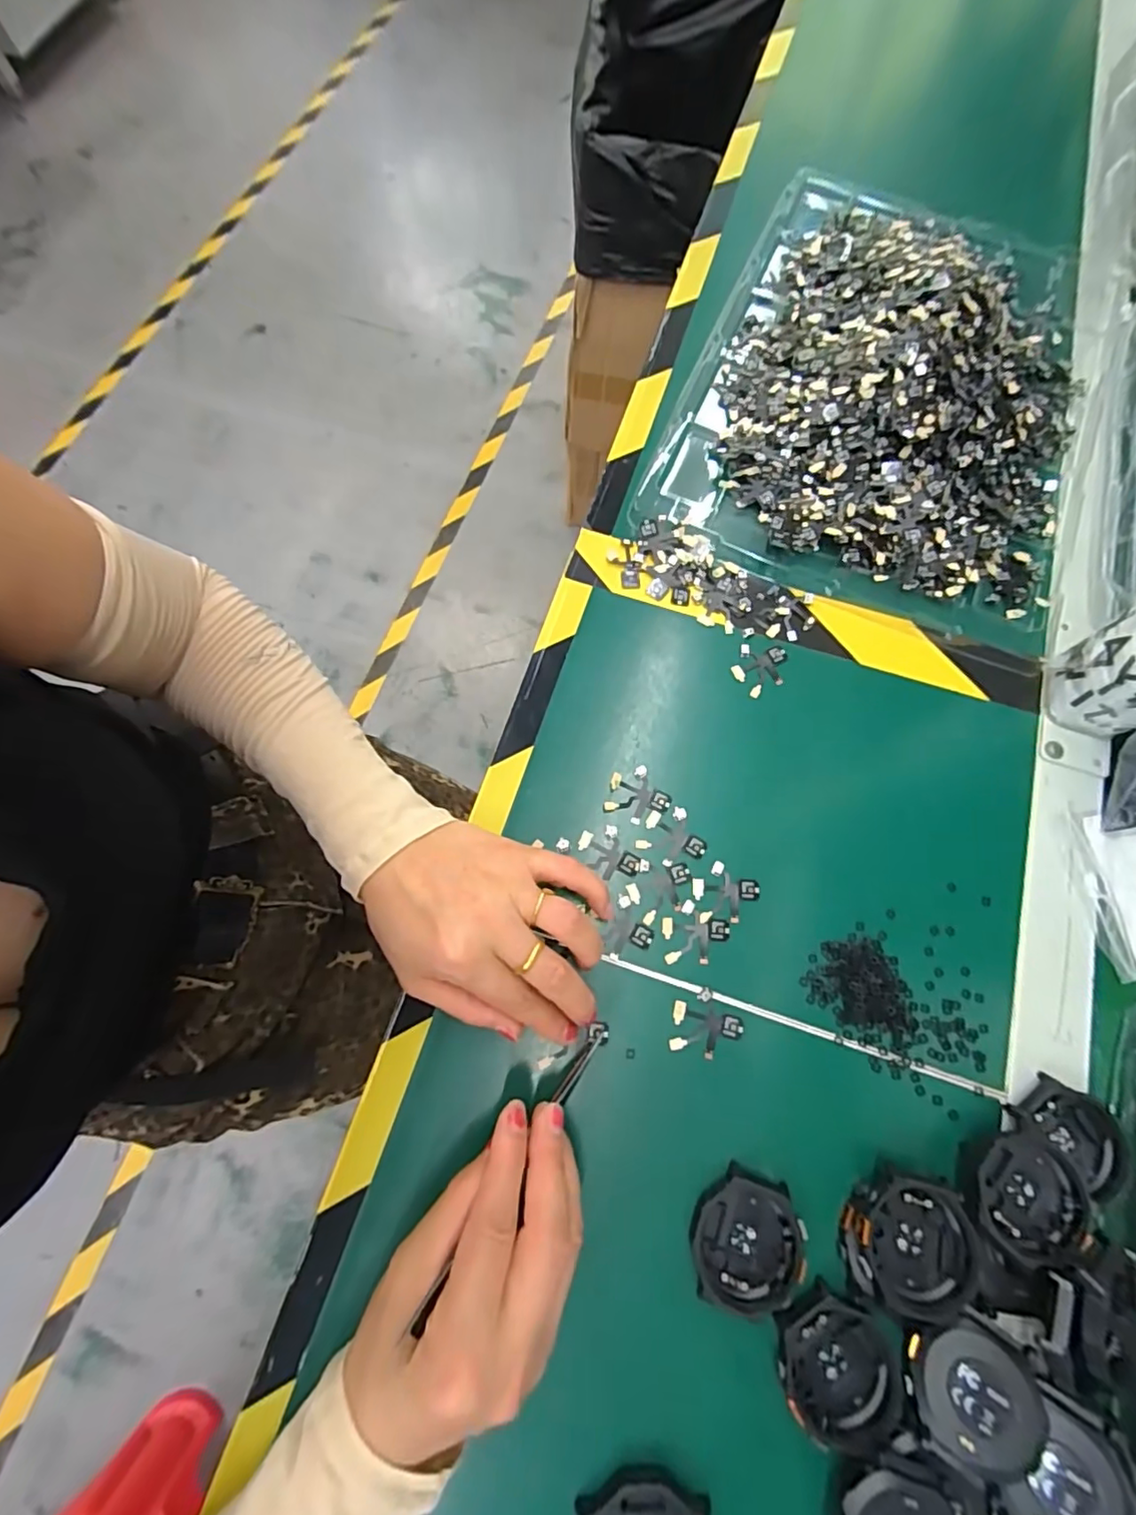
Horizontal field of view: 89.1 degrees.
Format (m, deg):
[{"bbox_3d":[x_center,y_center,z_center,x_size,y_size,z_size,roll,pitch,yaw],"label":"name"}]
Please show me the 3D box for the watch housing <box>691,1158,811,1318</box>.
[{"bbox_3d":[0.081,0.219,0.262,0.049,0.011,0.053,5,73,1],"label":"watch housing"}]

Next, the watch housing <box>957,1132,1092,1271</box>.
[{"bbox_3d":[0.208,0.202,0.265,0.048,0.018,0.047,0,73,0],"label":"watch housing"}]

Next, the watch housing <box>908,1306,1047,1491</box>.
[{"bbox_3d":[0.170,0.267,0.241,0.049,0.009,0.047,-19,58,7],"label":"watch housing"}]

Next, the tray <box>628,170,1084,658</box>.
[{"bbox_3d":[0.228,-0.270,0.394,0.256,0.030,0.363,21,74,6],"label":"tray"}]

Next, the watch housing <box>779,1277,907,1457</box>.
[{"bbox_3d":[0.117,0.265,0.247,0.053,0.008,0.048,41,77,11],"label":"watch housing"}]

